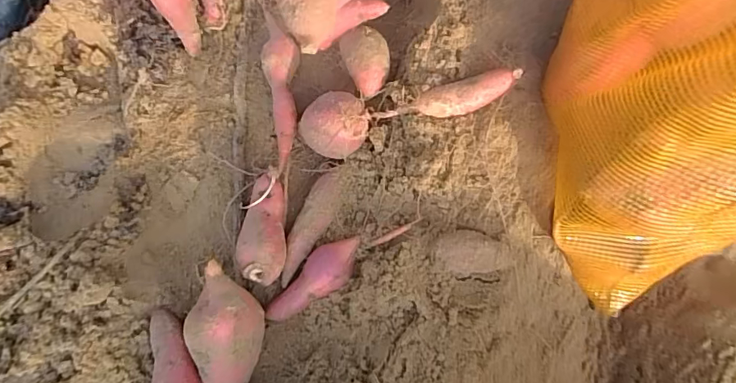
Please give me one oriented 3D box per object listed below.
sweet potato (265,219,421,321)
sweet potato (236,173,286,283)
[{"bbox_3d":[-0.033,0.070,0.445,0.158,0.032,0.043,-39,79,-11],"label":"sweet potato"},{"bbox_3d":[-0.104,0.040,0.452,0.044,0.043,0.100,-4,75,-2],"label":"sweet potato"}]

